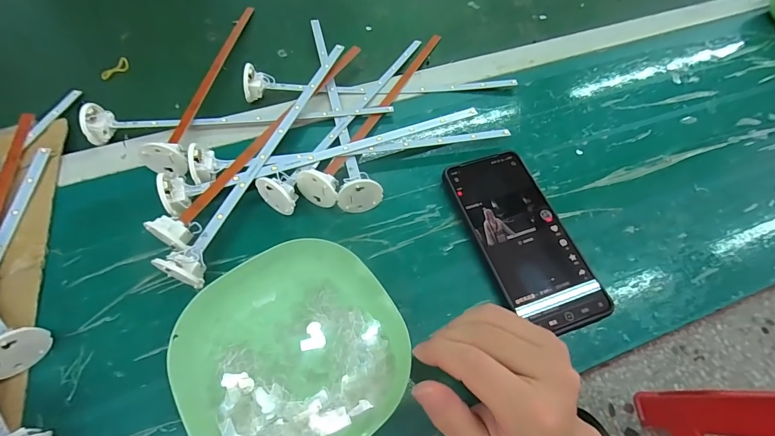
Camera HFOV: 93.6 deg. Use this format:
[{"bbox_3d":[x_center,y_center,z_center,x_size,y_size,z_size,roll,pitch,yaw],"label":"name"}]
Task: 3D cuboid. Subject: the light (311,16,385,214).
[{"bbox_3d":[-0.052,-0.133,0.381,0.036,0.036,0.286,-10,59,-7],"label":"light"}]

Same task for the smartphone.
[{"bbox_3d":[0.112,0.015,0.307,0.079,0.015,0.160,-17,60,-11],"label":"smartphone"}]

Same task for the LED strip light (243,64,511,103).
[{"bbox_3d":[-0.005,-0.150,0.391,0.287,0.029,0.031,-4,58,-4],"label":"LED strip light"}]

